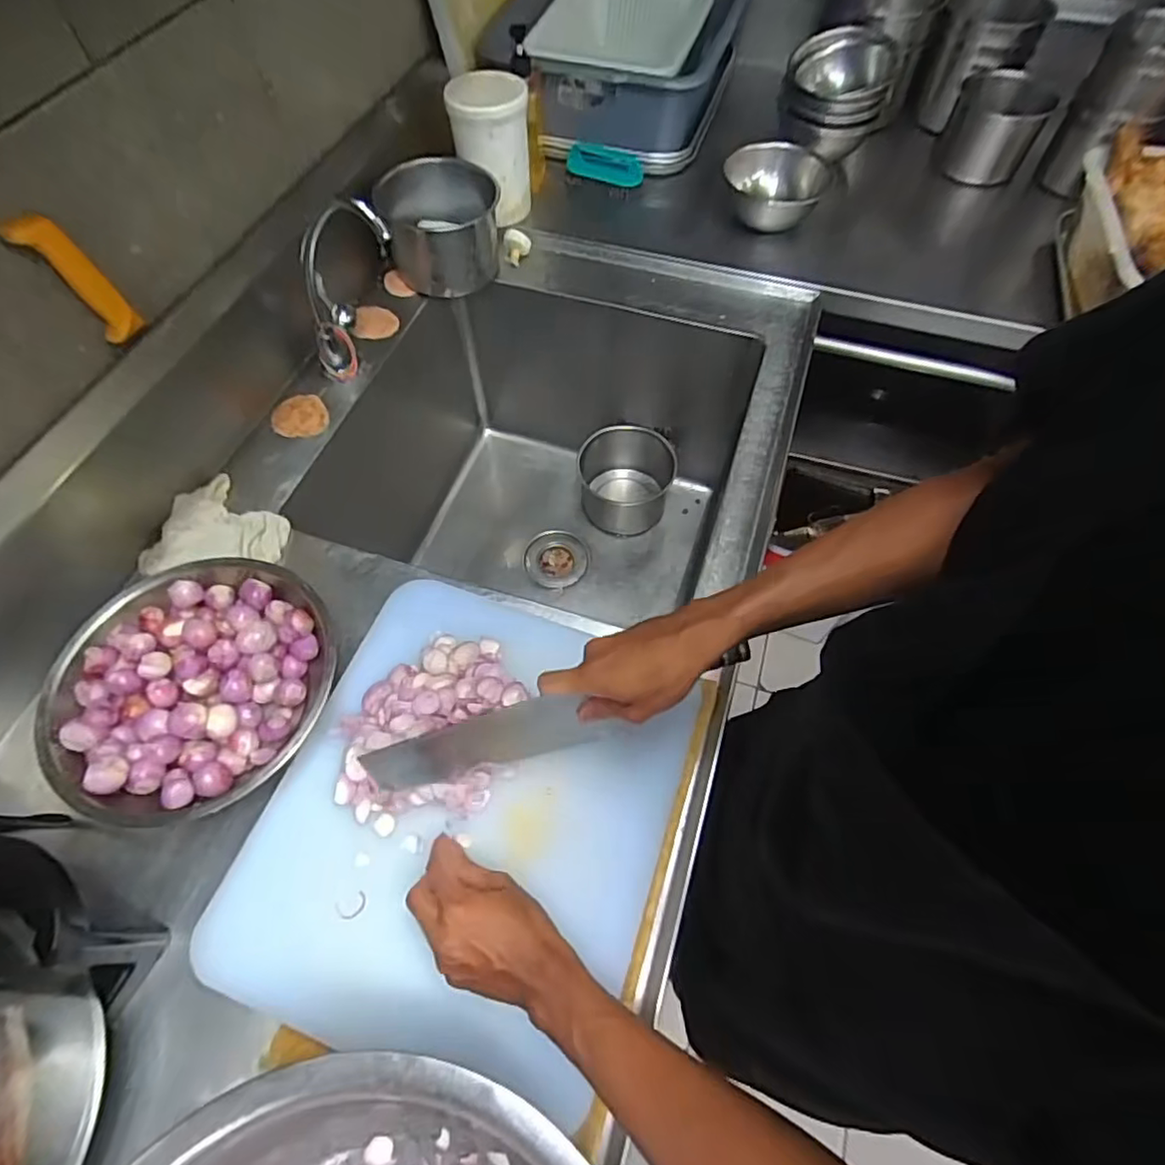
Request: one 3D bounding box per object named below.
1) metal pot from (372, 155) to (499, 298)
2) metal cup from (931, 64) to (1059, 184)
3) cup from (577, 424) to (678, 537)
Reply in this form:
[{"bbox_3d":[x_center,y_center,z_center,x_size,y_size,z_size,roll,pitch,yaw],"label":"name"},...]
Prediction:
[{"bbox_3d":[-0.210,-0.535,0.911,0.167,0.127,0.174,0,61,0],"label":"metal pot"},{"bbox_3d":[0.671,-0.745,1.002,0.136,0.110,0.144,27,64,14],"label":"metal cup"},{"bbox_3d":[0.084,-0.188,1.134,0.177,0.119,0.159,2,61,1],"label":"cup"}]

